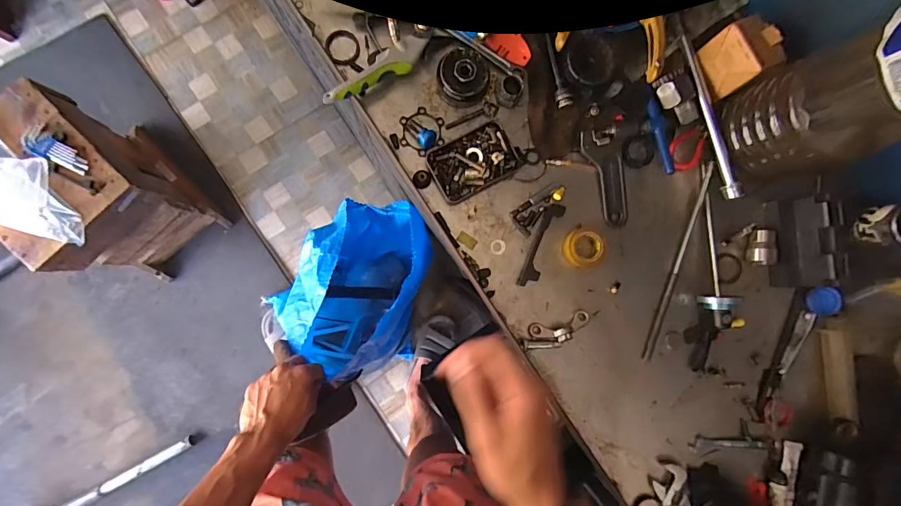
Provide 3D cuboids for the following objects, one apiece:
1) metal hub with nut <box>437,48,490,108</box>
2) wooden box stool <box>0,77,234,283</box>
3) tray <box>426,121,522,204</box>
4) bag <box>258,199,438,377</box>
[{"bbox_3d":[0.014,-0.178,0.423,0.051,0.030,0.047,0,87,-6],"label":"metal hub with nut"},{"bbox_3d":[-0.845,-0.154,1.019,0.249,0.434,0.361,-40,92,-6],"label":"wooden box stool"},{"bbox_3d":[0.022,-0.095,0.429,0.086,0.018,0.059,-29,90,-6],"label":"tray"},{"bbox_3d":[-0.186,0.061,0.874,0.221,0.422,0.304,20,86,-4],"label":"bag"}]

